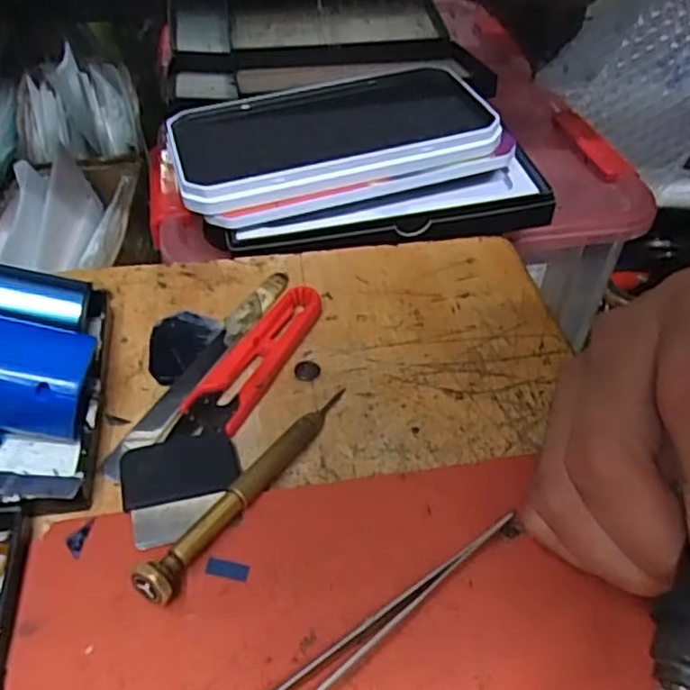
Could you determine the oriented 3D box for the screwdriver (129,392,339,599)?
[{"bbox_3d":[-0.031,0.045,0.234,0.010,0.017,0.107,23,48,20],"label":"screwdriver"}]

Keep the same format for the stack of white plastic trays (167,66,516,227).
[{"bbox_3d":[-0.007,-0.117,0.398,0.181,0.041,0.104,-11,46,-13],"label":"stack of white plastic trays"}]

